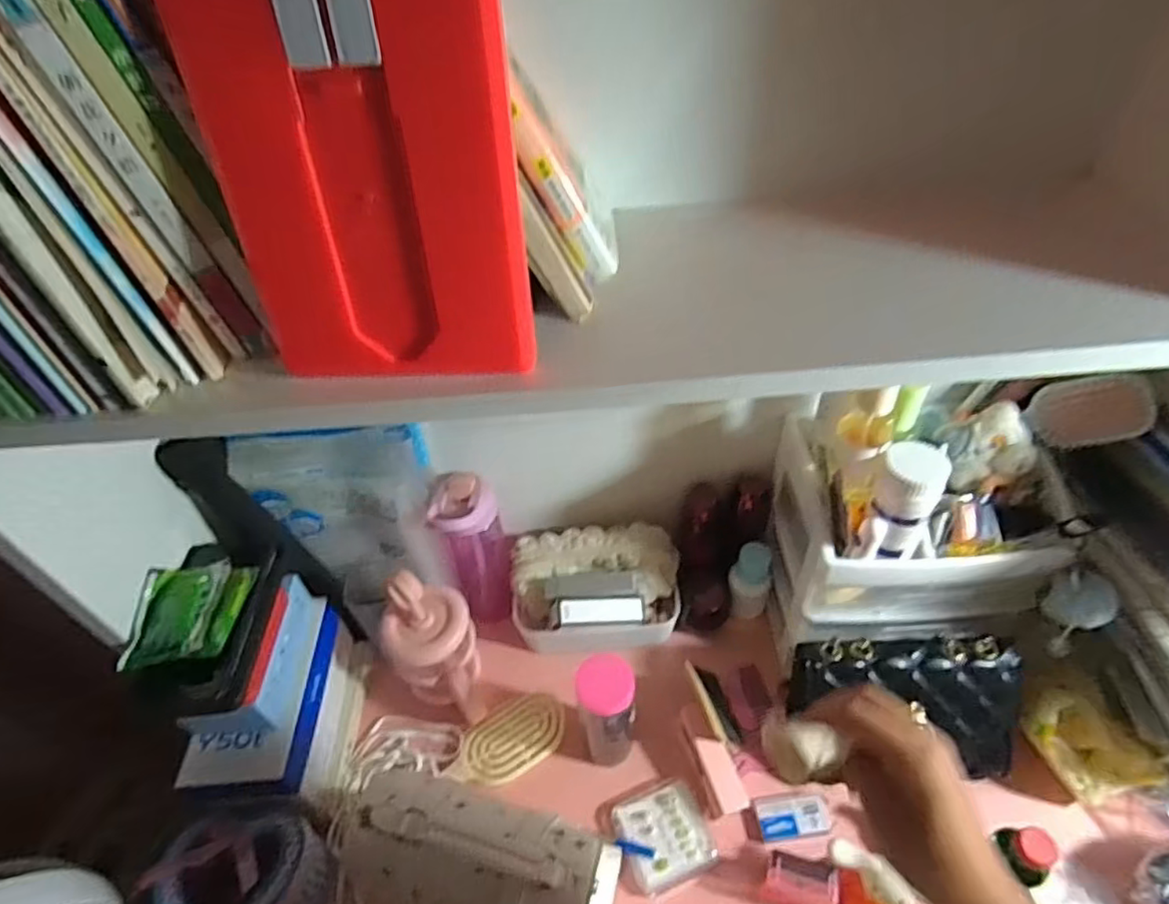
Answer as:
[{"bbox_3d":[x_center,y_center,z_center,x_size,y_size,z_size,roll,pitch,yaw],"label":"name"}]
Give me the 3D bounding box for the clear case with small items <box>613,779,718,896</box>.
[{"bbox_3d":[0.079,0.375,0.623,0.083,0.013,0.086,-16,46,-11],"label":"clear case with small items"}]

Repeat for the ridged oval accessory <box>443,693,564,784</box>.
[{"bbox_3d":[-0.083,0.315,0.688,0.132,0.009,0.069,-28,67,-18],"label":"ridged oval accessory"}]

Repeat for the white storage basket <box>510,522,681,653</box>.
[{"bbox_3d":[0.014,0.163,0.752,0.201,0.108,0.107,-5,45,0],"label":"white storage basket"}]

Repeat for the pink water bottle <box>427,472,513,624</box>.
[{"bbox_3d":[-0.125,0.121,0.738,0.070,0.209,0.073,-10,45,-5],"label":"pink water bottle"}]

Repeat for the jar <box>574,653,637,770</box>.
[{"bbox_3d":[0.024,0.266,0.639,0.053,0.158,0.046,-6,45,-2],"label":"jar"}]

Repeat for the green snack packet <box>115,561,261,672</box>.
[{"bbox_3d":[-0.341,0.137,0.546,0.084,0.030,0.097,-4,45,1],"label":"green snack packet"}]

